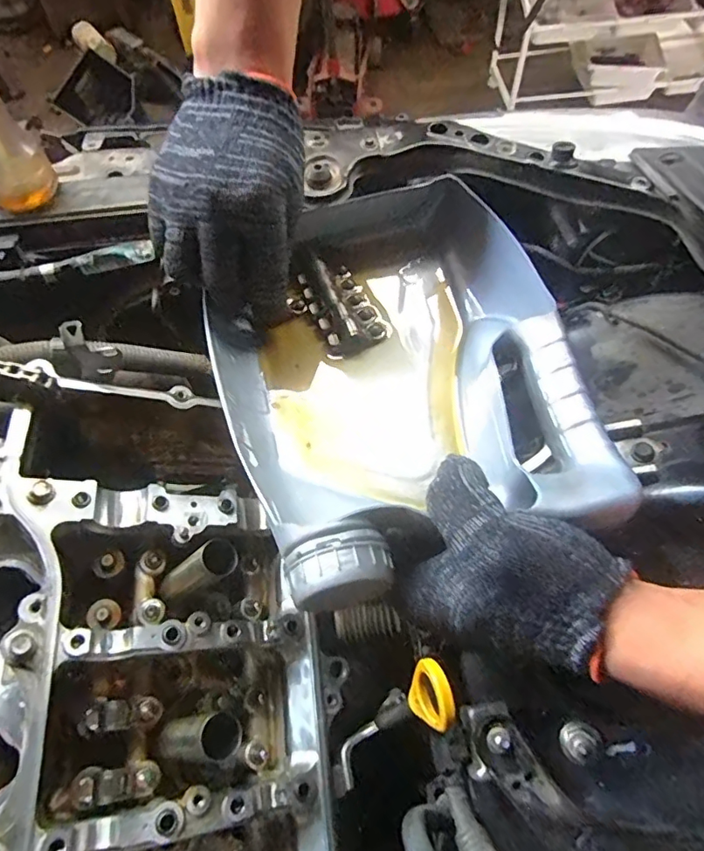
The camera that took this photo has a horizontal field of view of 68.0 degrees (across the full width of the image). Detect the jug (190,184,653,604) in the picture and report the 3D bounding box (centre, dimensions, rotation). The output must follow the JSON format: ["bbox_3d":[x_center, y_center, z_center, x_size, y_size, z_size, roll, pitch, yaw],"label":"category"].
[{"bbox_3d":[0.023,-0.054,0.352,0.228,0.080,0.298,-12,61,-5],"label":"jug"}]

